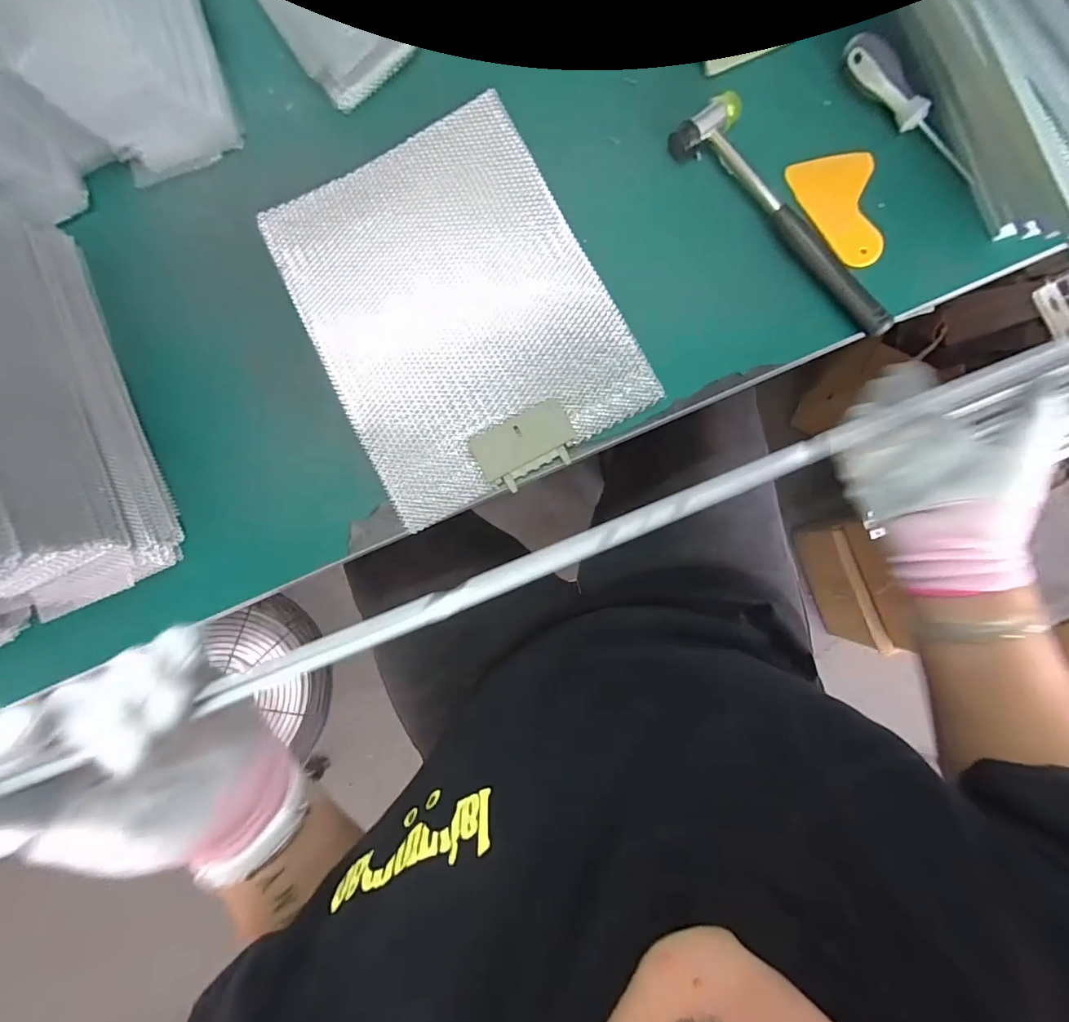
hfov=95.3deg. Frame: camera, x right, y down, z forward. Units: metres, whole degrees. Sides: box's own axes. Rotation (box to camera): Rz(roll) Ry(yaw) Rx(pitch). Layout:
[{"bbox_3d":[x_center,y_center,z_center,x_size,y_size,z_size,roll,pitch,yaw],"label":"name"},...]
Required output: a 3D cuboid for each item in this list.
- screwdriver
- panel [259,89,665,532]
[{"bbox_3d":[0.316,-0.336,0.406,0.024,0.024,0.150,-40,83,2],"label":"screwdriver"},{"bbox_3d":[-0.074,-0.186,0.437,0.242,0.019,0.326,-27,84,3],"label":"panel"}]

